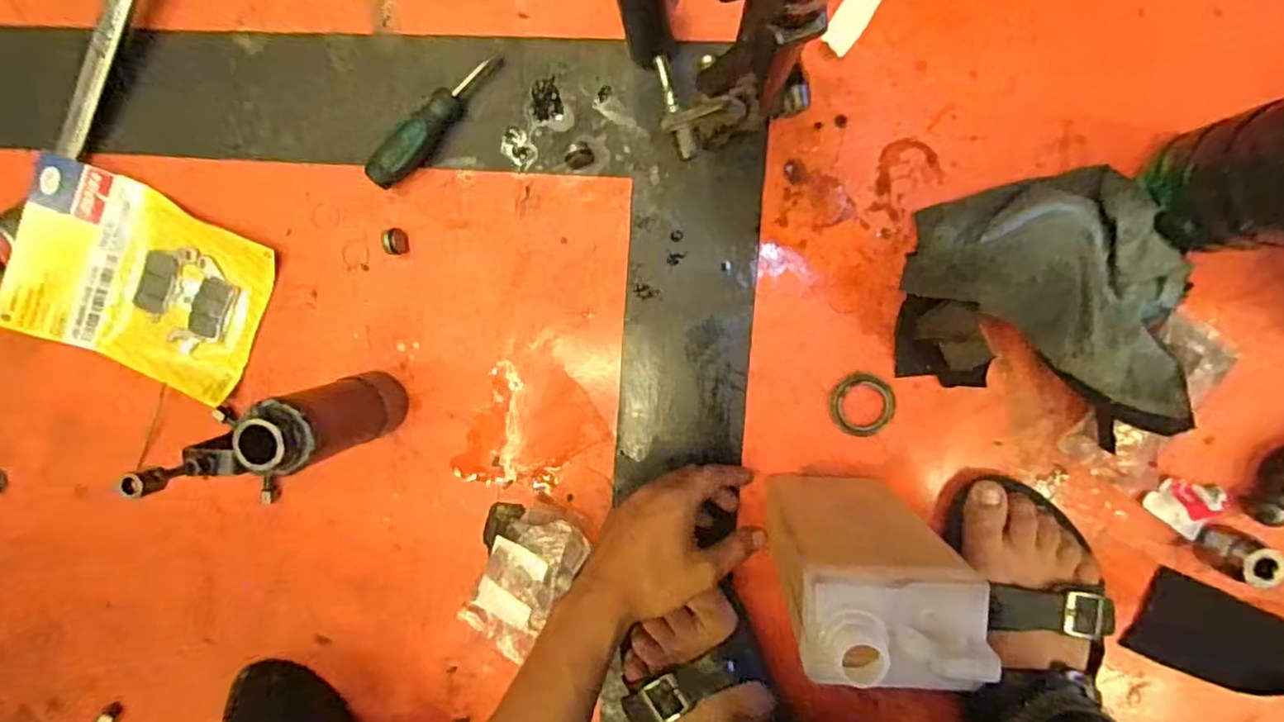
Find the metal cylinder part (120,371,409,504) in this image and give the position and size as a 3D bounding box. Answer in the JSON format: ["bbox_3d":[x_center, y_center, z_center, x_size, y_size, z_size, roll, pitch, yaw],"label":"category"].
[{"bbox_3d":[-0.268,0.052,0.472,0.145,0.156,0.046,-12,94,5],"label":"metal cylinder part"}]

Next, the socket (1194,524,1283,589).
[{"bbox_3d":[0.438,0.142,0.475,0.033,0.046,0.033,0,96,4],"label":"socket"}]

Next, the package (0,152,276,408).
[{"bbox_3d":[-0.417,-0.063,0.533,0.197,0.023,0.142,25,97,2],"label":"package"}]

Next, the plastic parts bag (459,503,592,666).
[{"bbox_3d":[-0.105,0.180,0.531,0.083,0.028,0.133,28,97,1],"label":"plastic parts bag"}]

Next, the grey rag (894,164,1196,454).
[{"bbox_3d":[0.291,-0.040,0.457,0.205,0.068,0.188,2,96,4],"label":"grey rag"}]

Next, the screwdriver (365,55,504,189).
[{"bbox_3d":[-0.159,-0.184,0.496,0.132,0.021,0.026,-40,91,7],"label":"screwdriver"}]

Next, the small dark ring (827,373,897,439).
[{"bbox_3d":[0.174,0.034,0.506,0.051,0.010,0.049,0,96,4],"label":"small dark ring"}]

